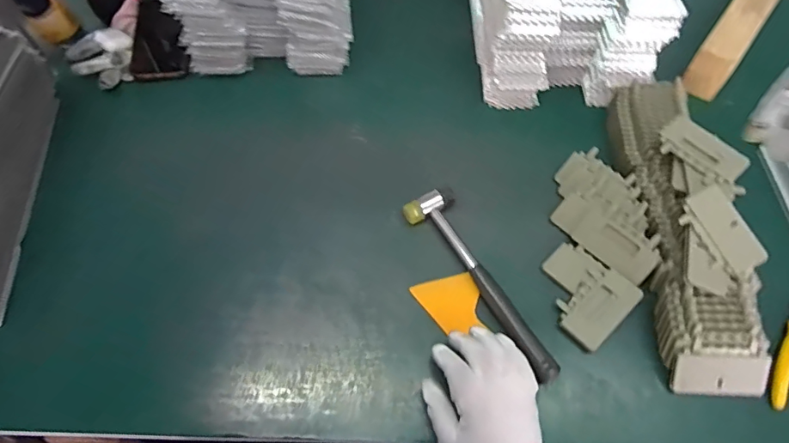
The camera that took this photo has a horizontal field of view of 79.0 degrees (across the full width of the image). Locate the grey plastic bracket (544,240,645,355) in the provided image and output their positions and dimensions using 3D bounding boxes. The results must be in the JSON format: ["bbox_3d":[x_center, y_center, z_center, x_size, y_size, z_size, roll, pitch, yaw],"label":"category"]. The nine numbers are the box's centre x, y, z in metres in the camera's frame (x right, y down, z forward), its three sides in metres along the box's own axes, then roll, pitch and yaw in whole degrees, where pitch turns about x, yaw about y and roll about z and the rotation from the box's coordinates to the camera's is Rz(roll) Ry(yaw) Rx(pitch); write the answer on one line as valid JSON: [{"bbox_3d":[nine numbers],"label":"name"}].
[{"bbox_3d":[0.197,0.075,0.505,0.083,0.019,0.095,-38,66,-20],"label":"grey plastic bracket"}]

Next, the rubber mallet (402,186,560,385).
[{"bbox_3d":[0.101,0.058,0.519,0.059,0.020,0.234,-31,63,-17],"label":"rubber mallet"}]

